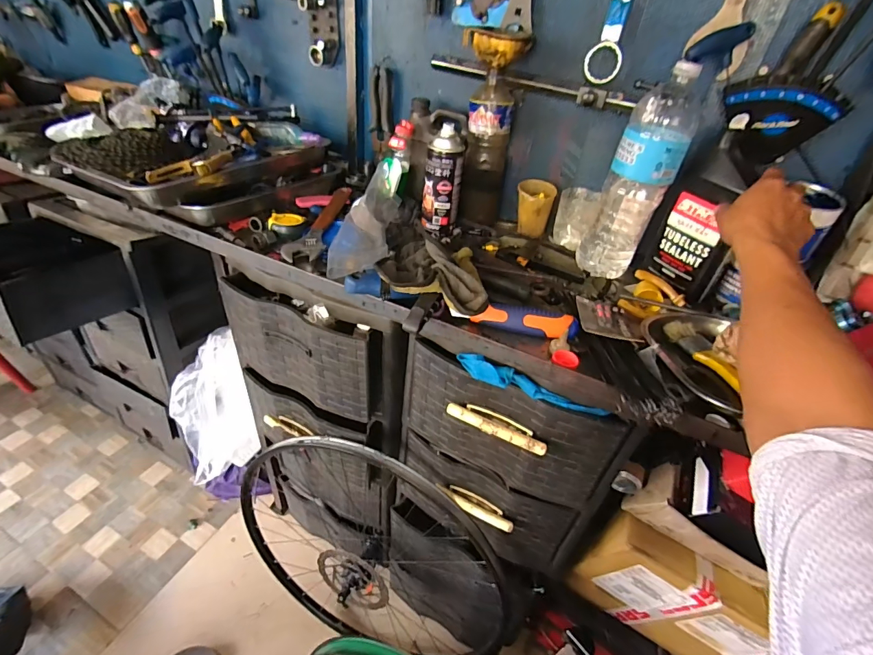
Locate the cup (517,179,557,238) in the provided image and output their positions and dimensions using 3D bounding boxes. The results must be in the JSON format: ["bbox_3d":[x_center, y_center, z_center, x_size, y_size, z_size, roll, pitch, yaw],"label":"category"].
[{"bbox_3d":[0.181,-0.221,0.771,0.068,0.090,0.059,12,38,7],"label":"cup"}]

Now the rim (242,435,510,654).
[{"bbox_3d":[-0.143,0.472,0.825,0.573,0.584,0.155,25,41,23],"label":"rim"}]

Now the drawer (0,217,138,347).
[{"bbox_3d":[-0.795,-0.111,0.832,0.312,0.151,0.233,19,39,16],"label":"drawer"}]

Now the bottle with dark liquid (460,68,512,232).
[{"bbox_3d":[0.093,-0.315,0.754,0.079,0.241,0.075,12,38,7],"label":"bottle with dark liquid"}]

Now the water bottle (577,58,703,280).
[{"bbox_3d":[0.302,-0.217,0.620,0.088,0.293,0.093,19,39,15],"label":"water bottle"}]

